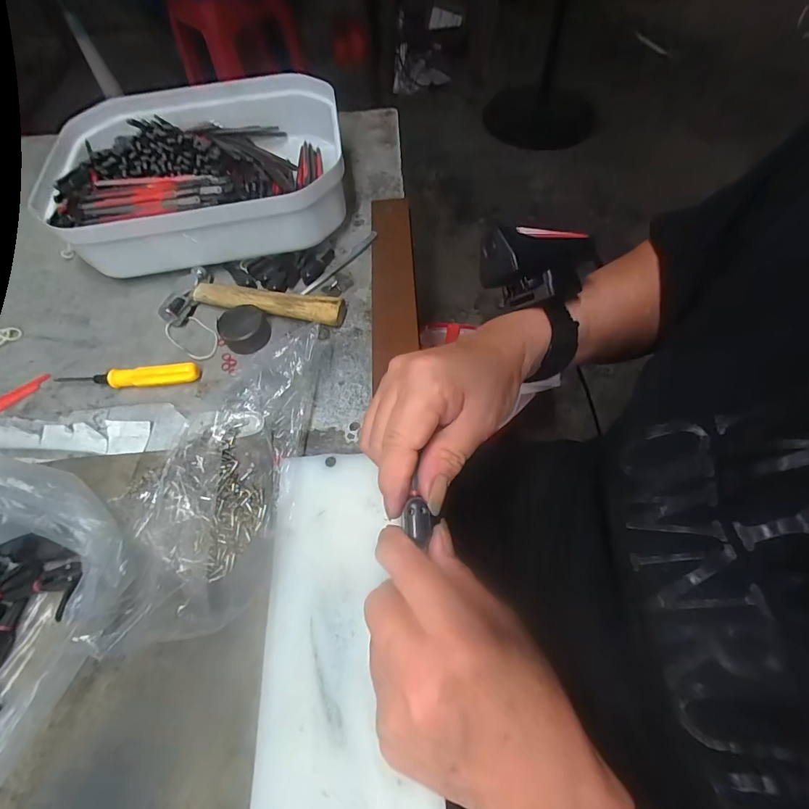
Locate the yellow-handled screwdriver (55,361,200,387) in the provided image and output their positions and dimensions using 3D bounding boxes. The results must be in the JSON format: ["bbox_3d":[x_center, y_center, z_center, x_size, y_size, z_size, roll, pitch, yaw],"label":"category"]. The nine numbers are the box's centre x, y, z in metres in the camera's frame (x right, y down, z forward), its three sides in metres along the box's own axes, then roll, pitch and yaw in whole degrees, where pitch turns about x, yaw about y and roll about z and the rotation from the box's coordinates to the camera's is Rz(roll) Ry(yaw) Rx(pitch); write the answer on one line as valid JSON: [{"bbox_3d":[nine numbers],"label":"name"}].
[{"bbox_3d":[-0.225,-0.021,0.342,0.119,0.015,0.017,-4,59,2],"label":"yellow-handled screwdriver"}]

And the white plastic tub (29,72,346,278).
[{"bbox_3d":[-0.198,-0.228,0.426,0.274,0.075,0.218,-9,59,-1],"label":"white plastic tub"}]

